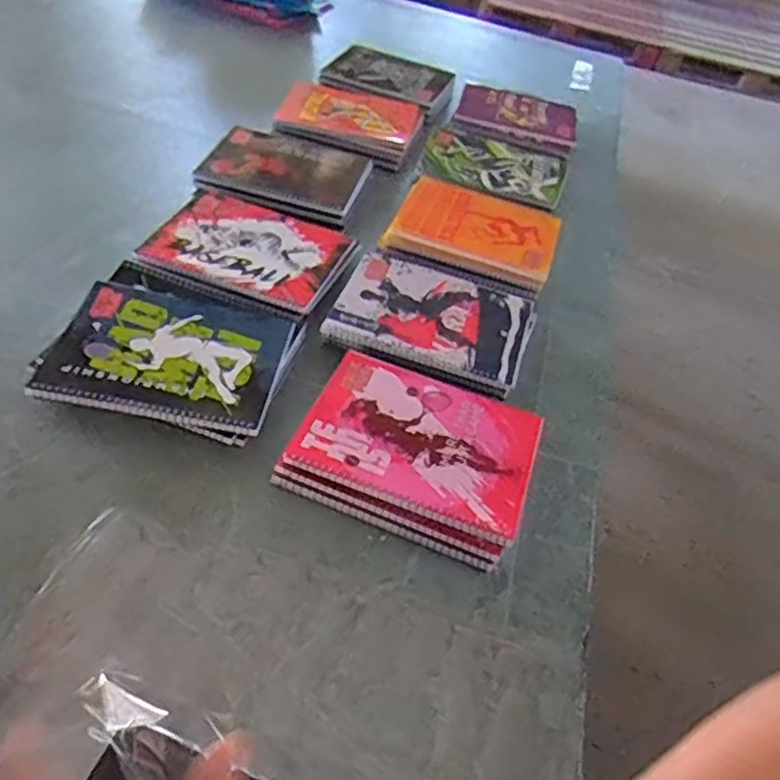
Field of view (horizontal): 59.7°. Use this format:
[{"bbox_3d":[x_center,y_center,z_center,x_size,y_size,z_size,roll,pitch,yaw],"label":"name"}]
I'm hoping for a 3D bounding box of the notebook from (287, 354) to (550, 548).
[{"bbox_3d":[0.029,0.040,0.599,0.196,0.010,0.152,20,45,7],"label":"notebook"}]

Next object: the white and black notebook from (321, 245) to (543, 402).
[{"bbox_3d":[0.049,-0.079,0.731,0.204,0.022,0.179,20,45,7],"label":"white and black notebook"}]

